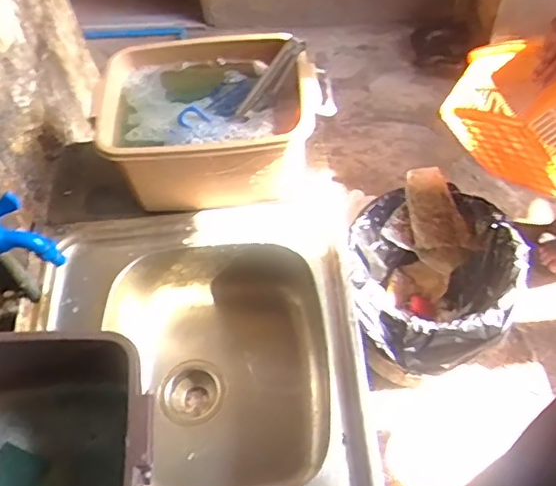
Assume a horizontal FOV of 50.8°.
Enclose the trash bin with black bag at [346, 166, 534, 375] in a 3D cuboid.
[{"bbox_3d":[0.336,0.117,1.375,0.373,0.317,0.416,24,62,18],"label":"trash bin with black bag"}]

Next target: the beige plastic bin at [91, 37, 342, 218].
[{"bbox_3d":[-0.099,-0.196,0.981,0.357,0.164,0.249,0,57,4],"label":"beige plastic bin"}]

